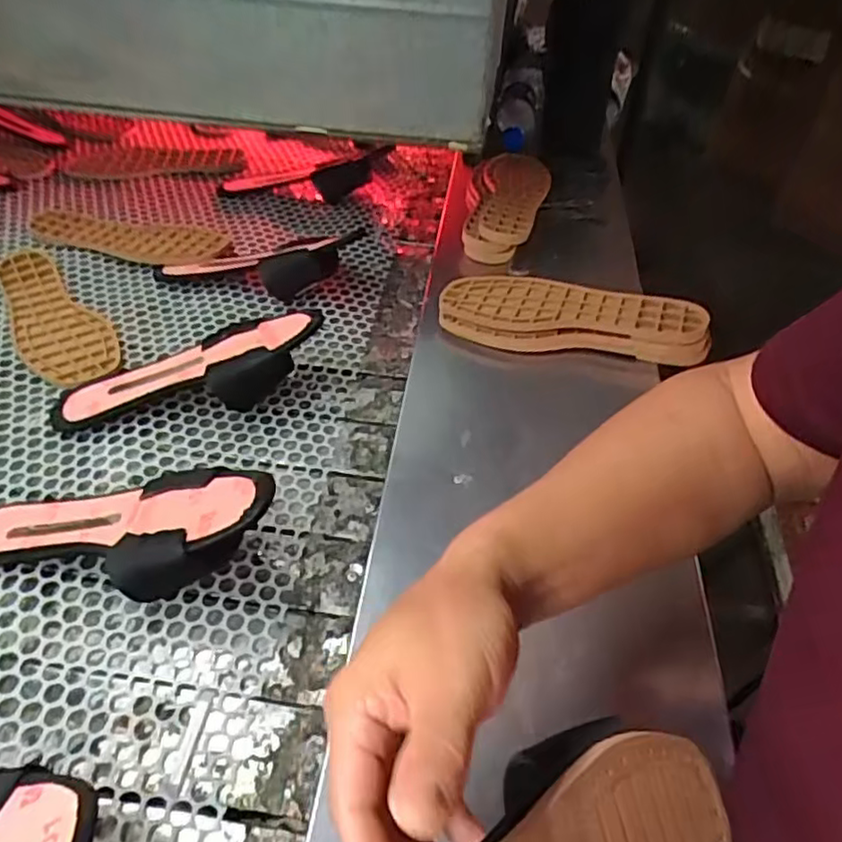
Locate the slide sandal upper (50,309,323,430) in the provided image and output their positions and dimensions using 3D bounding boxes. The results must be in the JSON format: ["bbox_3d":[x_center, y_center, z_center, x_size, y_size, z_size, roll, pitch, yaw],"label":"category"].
[{"bbox_3d":[-0.212,-0.043,0.608,0.261,0.066,0.098,-14,46,2],"label":"slide sandal upper"}]

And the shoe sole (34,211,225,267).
[{"bbox_3d":[-0.365,-0.236,0.812,0.250,0.013,0.100,14,45,10],"label":"shoe sole"}]

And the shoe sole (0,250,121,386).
[{"bbox_3d":[-0.399,-0.119,0.696,0.086,0.007,0.259,-26,52,-27],"label":"shoe sole"}]

